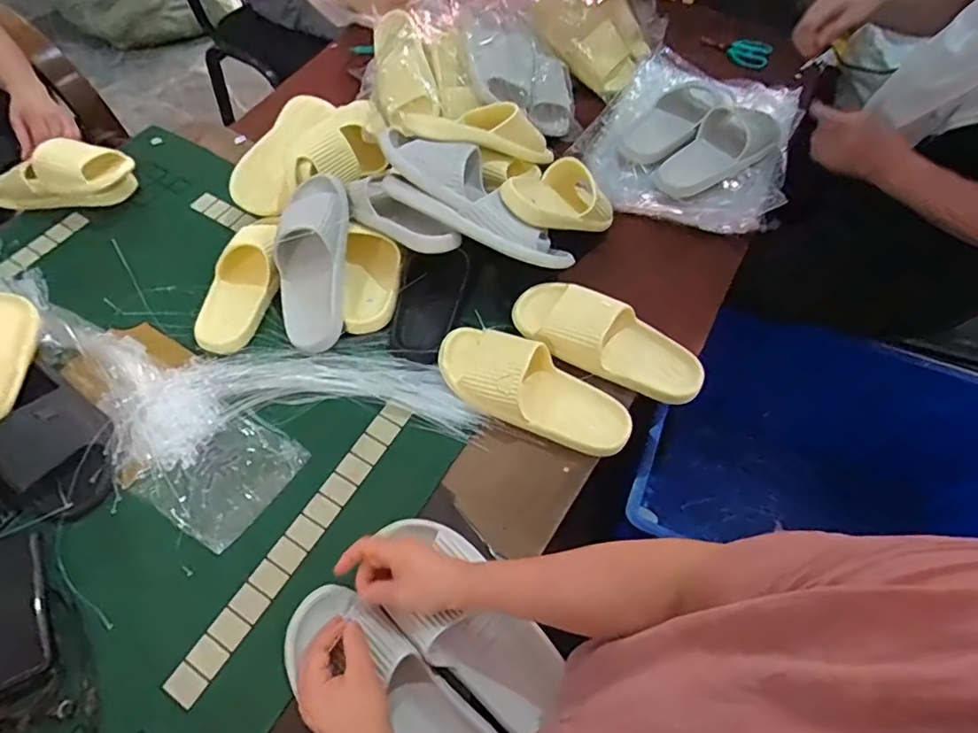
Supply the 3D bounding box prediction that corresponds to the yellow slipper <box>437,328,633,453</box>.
[{"bbox_3d":[0.056,0.020,0.669,0.253,0.069,0.101,24,61,12],"label":"yellow slipper"}]

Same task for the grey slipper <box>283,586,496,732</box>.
[{"bbox_3d":[-0.097,0.324,0.525,0.270,0.061,0.092,38,65,18],"label":"grey slipper"}]

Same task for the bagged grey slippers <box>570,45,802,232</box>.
[{"bbox_3d":[0.338,-0.393,0.903,0.318,0.077,0.356,23,61,12],"label":"bagged grey slippers"}]

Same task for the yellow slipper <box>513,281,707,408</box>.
[{"bbox_3d":[0.156,-0.034,0.700,0.255,0.058,0.101,27,62,14],"label":"yellow slipper"}]

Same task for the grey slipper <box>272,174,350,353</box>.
[{"bbox_3d":[-0.244,-0.147,0.736,0.094,0.070,0.253,-1,88,13],"label":"grey slipper"}]

